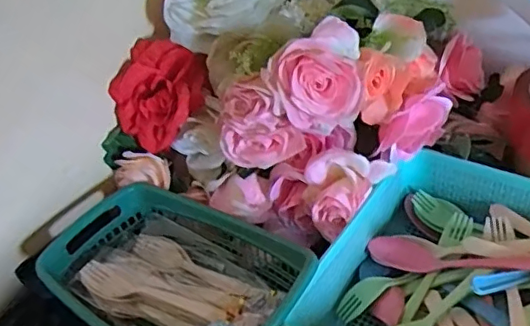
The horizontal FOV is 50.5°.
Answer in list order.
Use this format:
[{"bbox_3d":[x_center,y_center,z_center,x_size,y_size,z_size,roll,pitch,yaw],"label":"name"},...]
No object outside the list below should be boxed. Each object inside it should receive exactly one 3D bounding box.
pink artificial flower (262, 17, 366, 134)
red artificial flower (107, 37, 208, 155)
[{"bbox_3d":[0.042,-0.068,0.482,0.080,0.087,0.058,-4,38,5],"label":"pink artificial flower"},{"bbox_3d":[-0.103,-0.068,0.573,0.081,0.092,0.062,18,44,29],"label":"red artificial flower"}]

